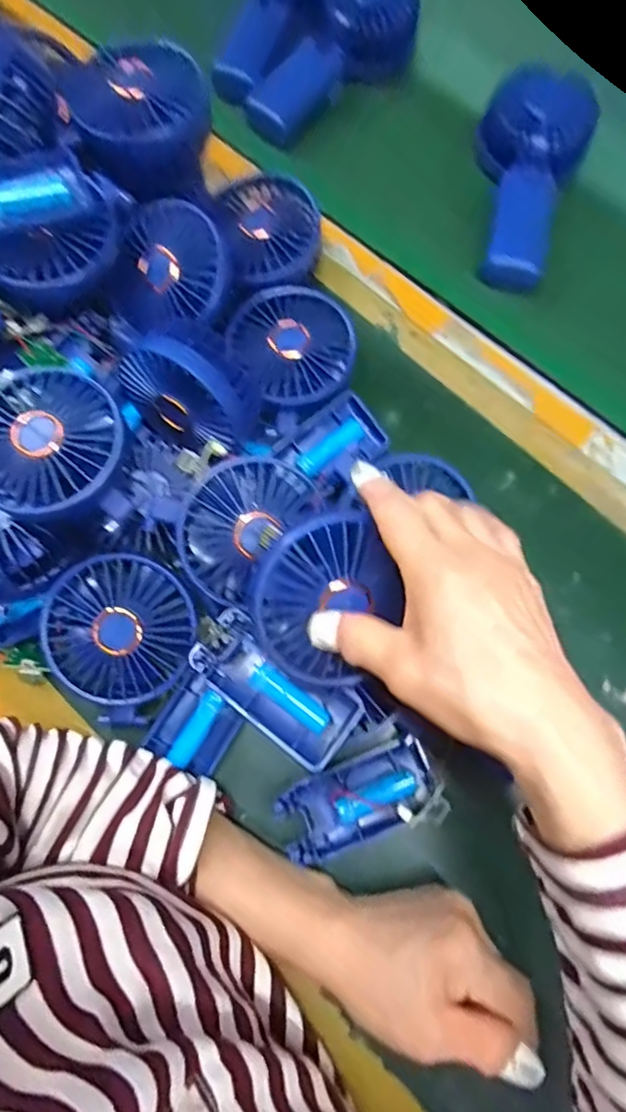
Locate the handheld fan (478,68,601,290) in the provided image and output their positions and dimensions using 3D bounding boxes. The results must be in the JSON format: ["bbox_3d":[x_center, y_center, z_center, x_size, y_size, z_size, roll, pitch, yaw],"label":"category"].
[{"bbox_3d":[0.155,-0.285,0.427,0.081,0.043,0.169,21,75,6],"label":"handheld fan"}]

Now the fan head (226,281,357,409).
[{"bbox_3d":[-0.012,-0.139,0.388,0.077,0.038,0.088,-35,77,-9],"label":"fan head"}]

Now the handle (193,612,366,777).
[{"bbox_3d":[-0.023,0.071,0.311,0.097,0.019,0.044,34,77,9],"label":"handle"}]

